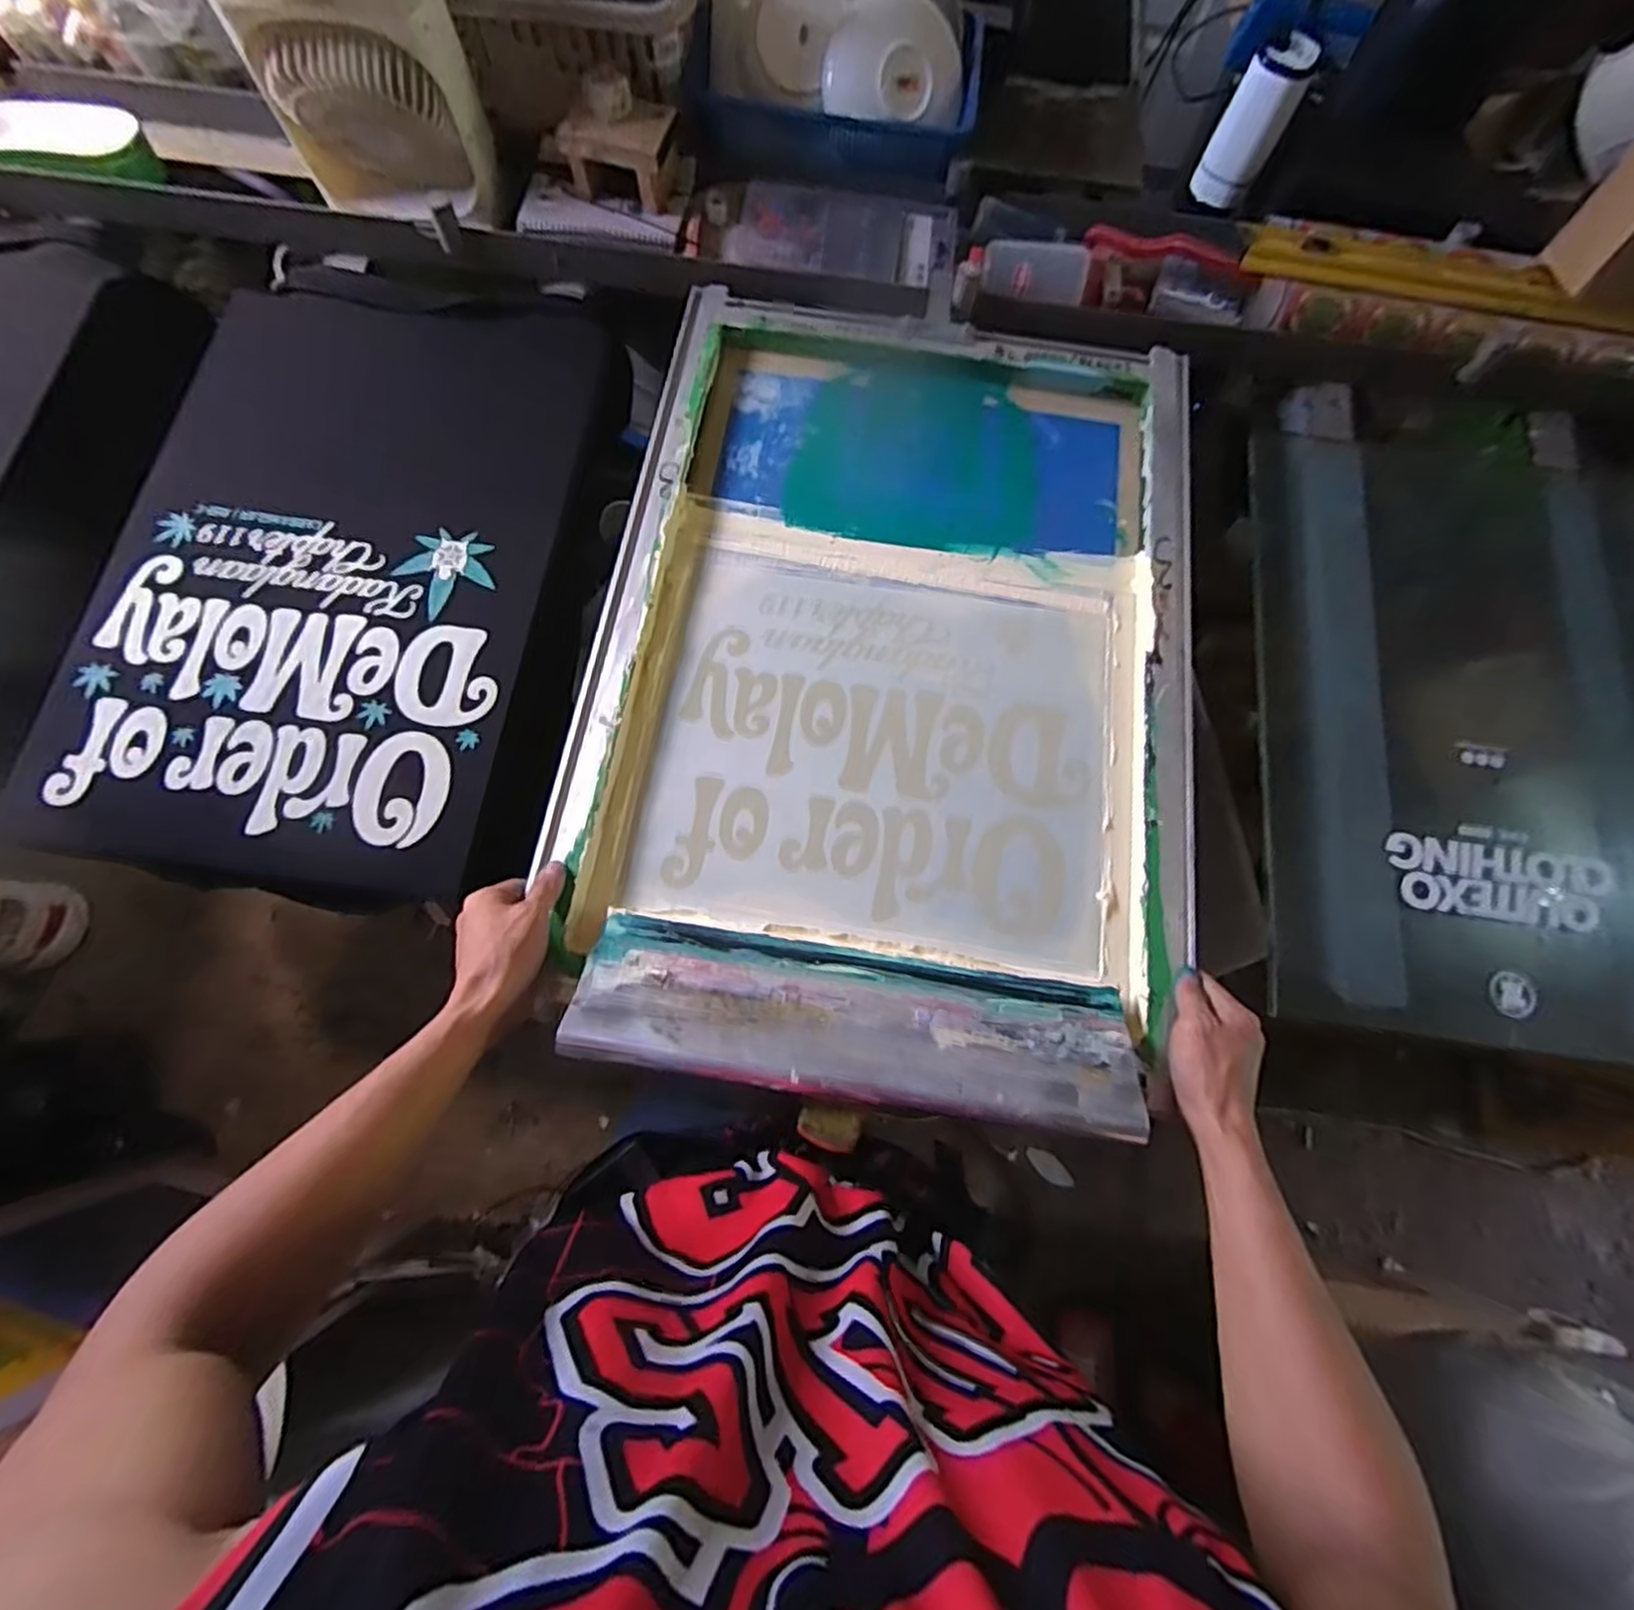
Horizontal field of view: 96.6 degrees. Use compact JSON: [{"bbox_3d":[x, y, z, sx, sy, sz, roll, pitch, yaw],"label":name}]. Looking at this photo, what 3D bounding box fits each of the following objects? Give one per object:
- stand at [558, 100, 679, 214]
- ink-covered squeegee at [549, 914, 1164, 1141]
[{"bbox_3d":[-0.212,-0.712,0.798,0.119,0.064,0.079,16,75,3],"label":"stand"},{"bbox_3d":[0.029,0.161,0.538,0.399,0.032,0.119,9,41,1],"label":"ink-covered squeegee"}]

